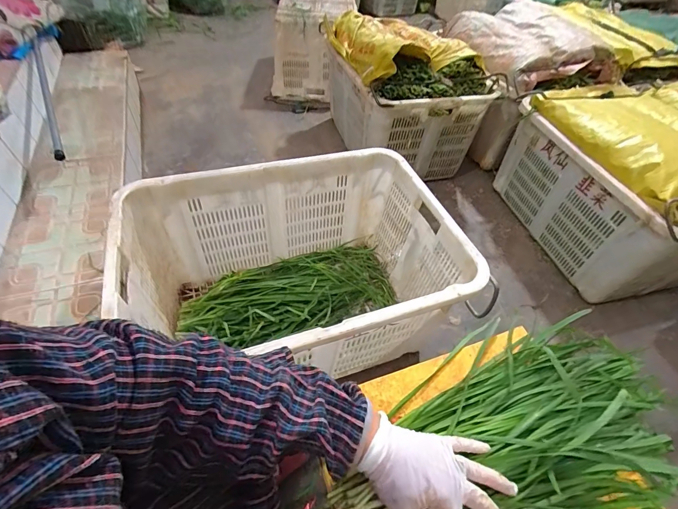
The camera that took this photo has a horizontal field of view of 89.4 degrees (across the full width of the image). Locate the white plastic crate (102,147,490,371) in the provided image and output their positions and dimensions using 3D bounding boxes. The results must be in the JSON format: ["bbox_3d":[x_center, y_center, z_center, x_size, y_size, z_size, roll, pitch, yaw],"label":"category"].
[{"bbox_3d":[-0.096,0.064,0.811,0.656,0.344,0.471,-14,53,-17],"label":"white plastic crate"}]

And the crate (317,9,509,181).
[{"bbox_3d":[0.252,-0.664,1.391,0.514,0.435,0.642,-10,52,-14],"label":"crate"}]

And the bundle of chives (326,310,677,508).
[{"bbox_3d":[0.222,0.222,0.411,0.457,0.058,0.244,-19,54,-20],"label":"bundle of chives"}]

